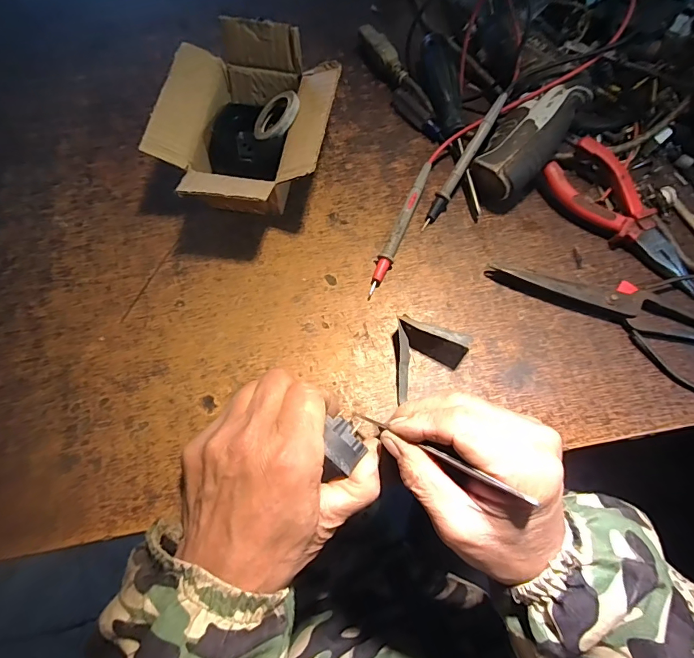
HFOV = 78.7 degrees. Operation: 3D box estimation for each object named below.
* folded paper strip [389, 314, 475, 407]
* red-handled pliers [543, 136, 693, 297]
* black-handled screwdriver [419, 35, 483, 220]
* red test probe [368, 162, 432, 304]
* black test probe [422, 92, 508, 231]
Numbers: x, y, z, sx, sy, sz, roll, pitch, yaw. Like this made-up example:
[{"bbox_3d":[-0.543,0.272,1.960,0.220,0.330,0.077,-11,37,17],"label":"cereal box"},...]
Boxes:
[{"bbox_3d":[0.056,0.022,0.299,0.053,0.023,0.062,20,73,8],"label":"folded paper strip"},{"bbox_3d":[0.217,-0.083,0.327,0.050,0.027,0.141,-33,74,-9],"label":"red-handled pliers"},{"bbox_3d":[0.085,-0.177,0.352,0.023,0.027,0.168,-9,72,-1],"label":"black-handled screwdriver"},{"bbox_3d":[0.042,-0.080,0.336,0.012,0.014,0.121,23,74,9],"label":"red test probe"},{"bbox_3d":[0.094,-0.133,0.342,0.010,0.013,0.117,32,94,11],"label":"black test probe"}]

